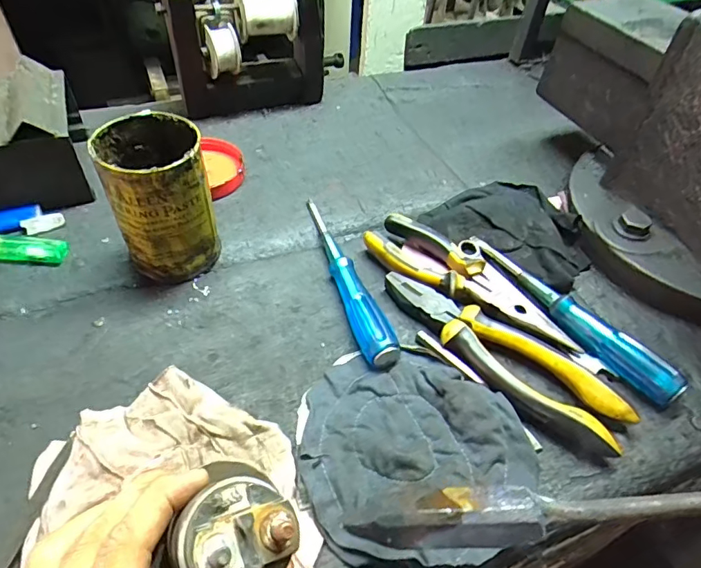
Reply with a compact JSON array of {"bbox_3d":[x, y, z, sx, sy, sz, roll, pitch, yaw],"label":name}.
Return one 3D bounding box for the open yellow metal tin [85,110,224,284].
[{"bbox_3d":[-0.149,-0.063,0.384,0.076,0.119,0.075,-18,51,-18],"label":"open yellow metal tin"}]

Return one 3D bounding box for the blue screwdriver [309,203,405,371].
[{"bbox_3d":[-0.005,-0.011,0.410,0.026,0.021,0.190,-13,49,-14],"label":"blue screwdriver"}]

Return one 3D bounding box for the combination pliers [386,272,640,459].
[{"bbox_3d":[0.110,0.046,0.361,0.050,0.015,0.198,-34,57,-29],"label":"combination pliers"}]

